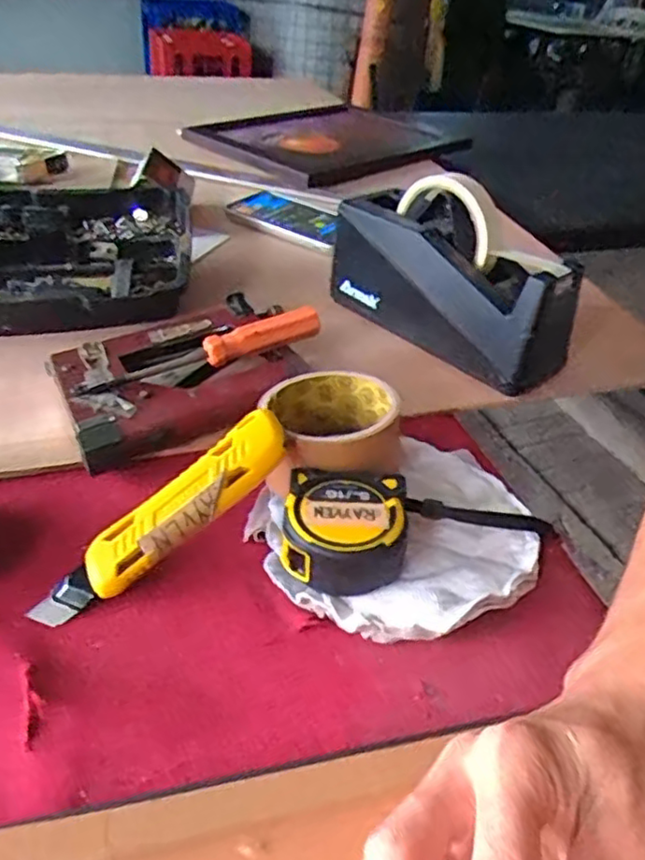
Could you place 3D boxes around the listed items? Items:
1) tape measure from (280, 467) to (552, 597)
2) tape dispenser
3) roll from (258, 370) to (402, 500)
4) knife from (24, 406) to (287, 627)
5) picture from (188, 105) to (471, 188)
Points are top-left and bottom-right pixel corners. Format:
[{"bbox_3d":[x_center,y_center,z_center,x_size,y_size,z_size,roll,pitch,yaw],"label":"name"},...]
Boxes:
[{"bbox_3d":[0.057,0.055,0.368,0.159,0.039,0.070,-1,35,-4],"label":"tape measure"},{"bbox_3d":[0.097,-0.119,0.533,0.072,0.120,0.208,-30,47,-35],"label":"tape dispenser"},{"bbox_3d":[0.006,0.000,0.424,0.076,0.053,0.081,4,36,-3],"label":"roll"},{"bbox_3d":[-0.084,0.048,0.358,0.158,0.020,0.030,-40,47,-9],"label":"knife"},{"bbox_3d":[0.006,-0.440,0.990,0.291,0.028,0.378,31,43,30],"label":"picture"}]

